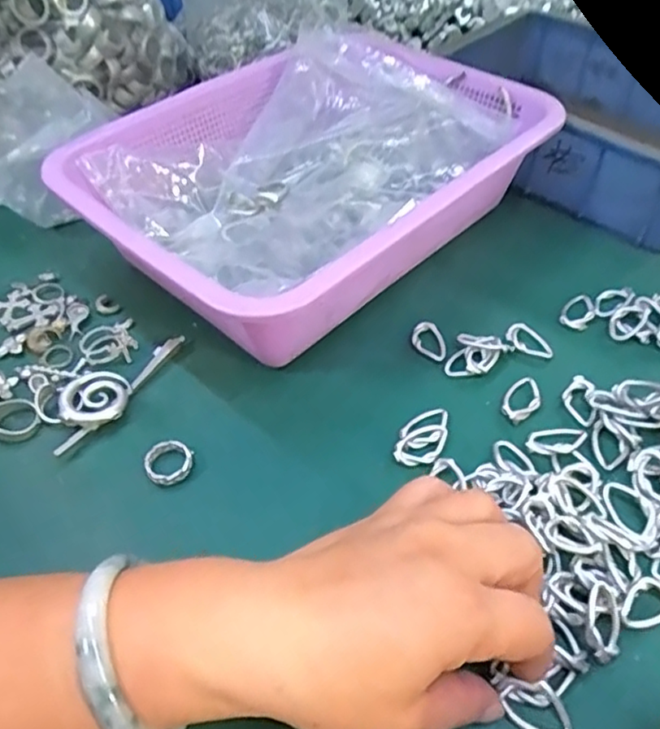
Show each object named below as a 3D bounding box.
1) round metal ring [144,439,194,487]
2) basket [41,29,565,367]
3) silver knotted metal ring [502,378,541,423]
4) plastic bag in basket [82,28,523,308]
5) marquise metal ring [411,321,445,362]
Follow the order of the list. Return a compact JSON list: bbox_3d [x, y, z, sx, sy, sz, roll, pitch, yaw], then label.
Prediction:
[{"bbox_3d":[-0.086,0.051,0.323,0.024,0.008,0.025,-1,48,1],"label":"round metal ring"},{"bbox_3d":[-0.011,-0.128,0.426,0.223,0.092,0.293,33,57,28],"label":"basket"},{"bbox_3d":[0.110,0.019,0.349,0.019,0.004,0.033,35,58,29],"label":"silver knotted metal ring"},{"bbox_3d":[-0.020,-0.134,0.428,0.176,0.097,0.234,35,59,27],"label":"plastic bag in basket"},{"bbox_3d":[0.061,-0.015,0.379,0.019,0.004,0.031,-11,48,-8],"label":"marquise metal ring"}]

